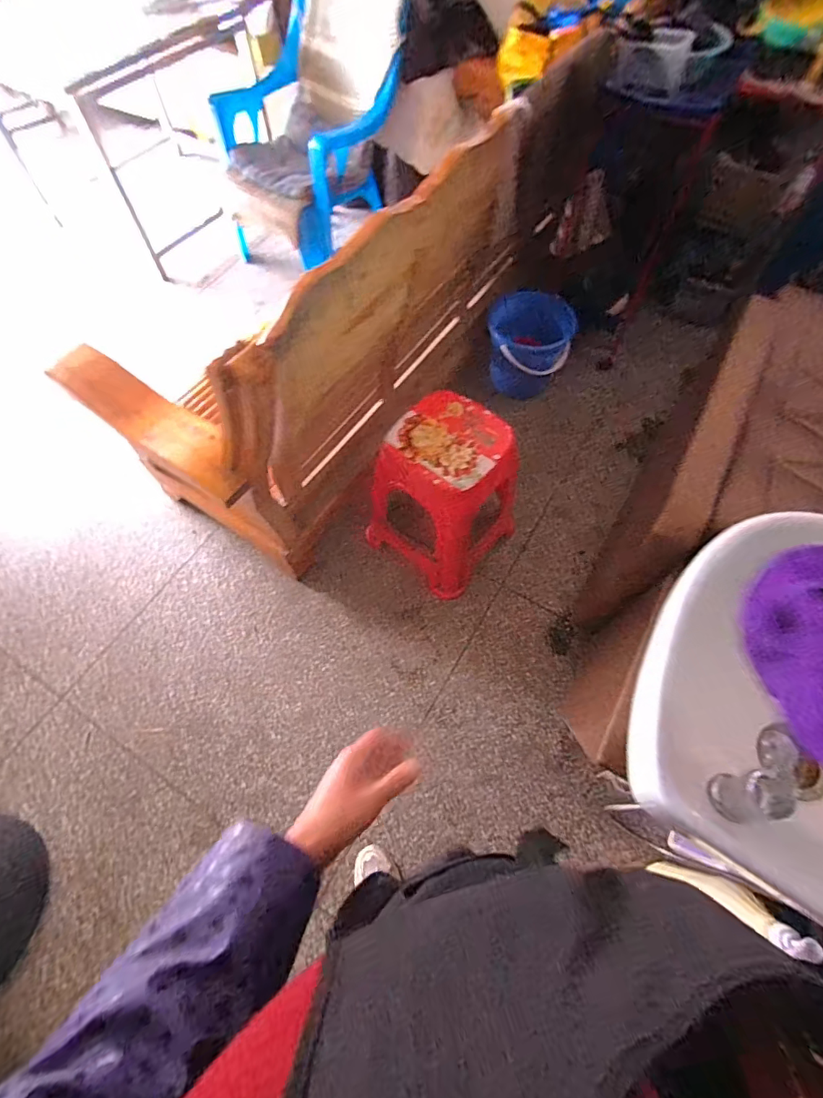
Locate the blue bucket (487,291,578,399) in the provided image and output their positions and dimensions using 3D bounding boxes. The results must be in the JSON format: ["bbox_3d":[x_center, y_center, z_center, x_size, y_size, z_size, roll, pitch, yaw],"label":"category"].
[{"bbox_3d":[0.391,-0.690,1.614,0.290,0.242,0.224,15,64,8],"label":"blue bucket"}]

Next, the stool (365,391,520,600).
[{"bbox_3d":[0.085,-0.137,1.316,0.315,0.421,0.318,35,69,17],"label":"stool"}]

